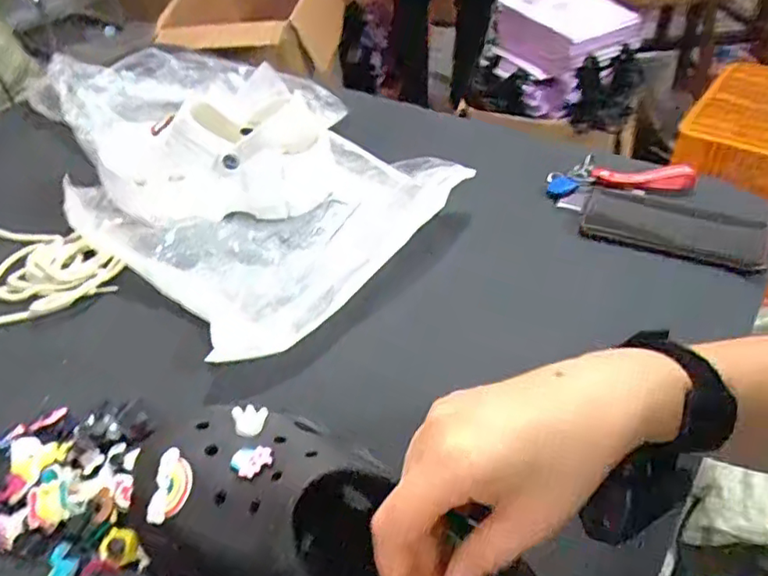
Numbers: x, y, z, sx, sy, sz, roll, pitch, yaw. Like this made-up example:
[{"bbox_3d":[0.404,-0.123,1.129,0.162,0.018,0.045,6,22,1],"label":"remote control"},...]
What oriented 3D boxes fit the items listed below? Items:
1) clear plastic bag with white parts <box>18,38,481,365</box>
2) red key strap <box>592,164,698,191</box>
[{"bbox_3d":[-0.210,-0.181,0.681,0.318,0.100,0.616,-32,50,-25],"label":"clear plastic bag with white parts"},{"bbox_3d":[0.269,-0.114,0.608,0.101,0.016,0.027,1,44,6],"label":"red key strap"}]

